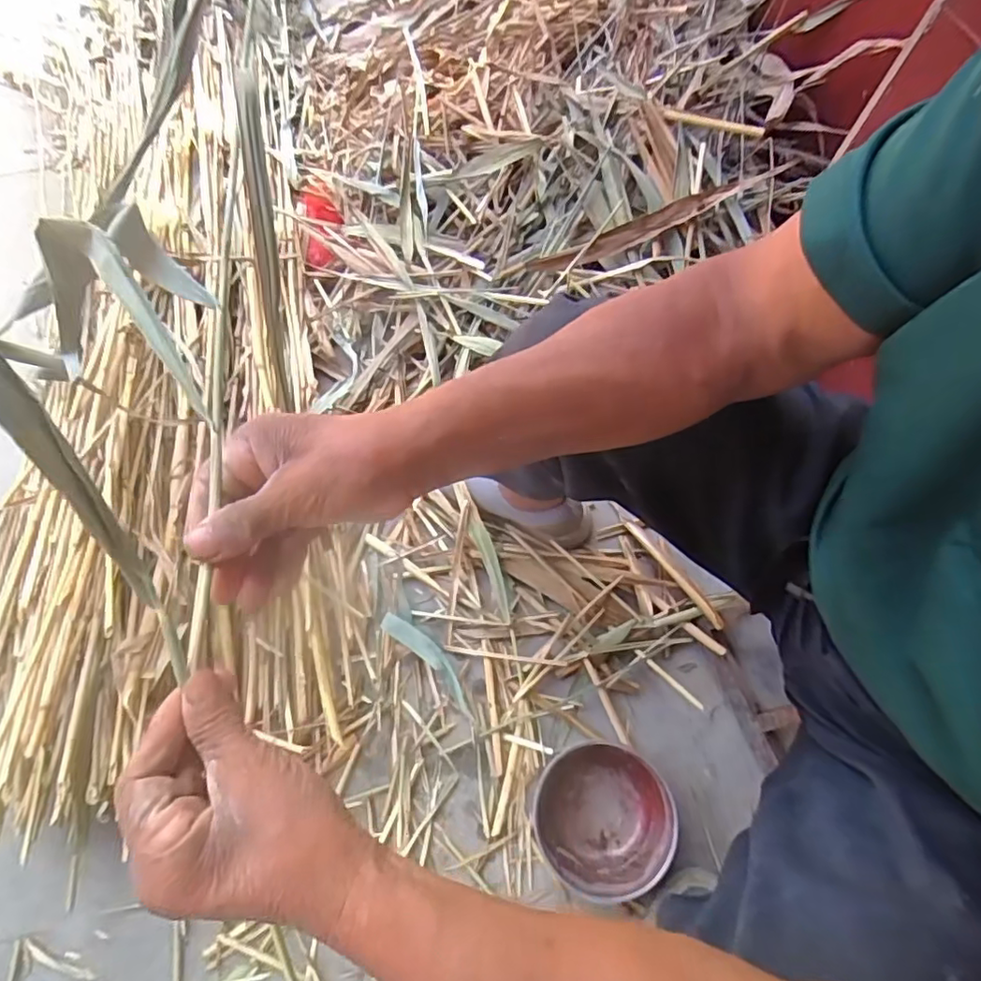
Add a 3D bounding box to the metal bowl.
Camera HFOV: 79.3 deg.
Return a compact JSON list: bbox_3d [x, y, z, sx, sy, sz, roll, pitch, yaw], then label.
[{"bbox_3d":[0.134,0.386,0.708,0.162,0.069,0.155,-19,71,-8],"label":"metal bowl"}]

